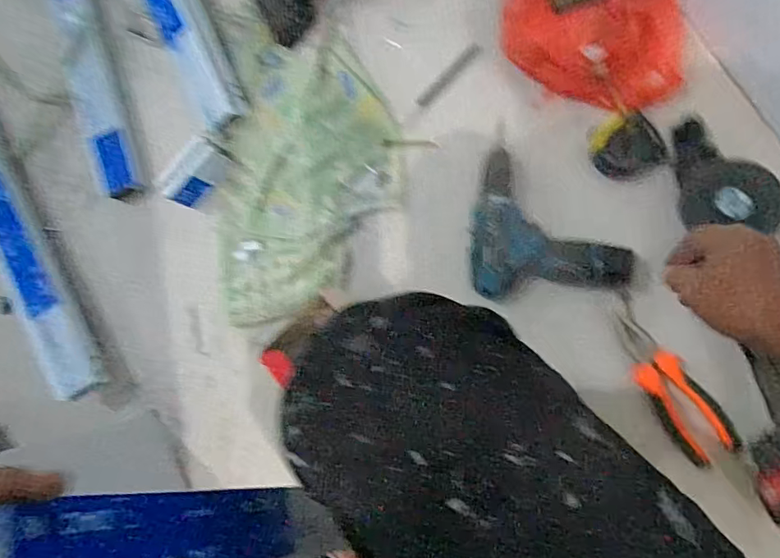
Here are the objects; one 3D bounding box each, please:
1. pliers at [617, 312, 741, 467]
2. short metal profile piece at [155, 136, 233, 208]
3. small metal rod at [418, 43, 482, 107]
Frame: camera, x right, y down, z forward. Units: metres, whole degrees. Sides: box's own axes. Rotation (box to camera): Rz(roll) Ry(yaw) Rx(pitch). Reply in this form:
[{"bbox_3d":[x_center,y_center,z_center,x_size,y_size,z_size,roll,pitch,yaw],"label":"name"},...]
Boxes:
[{"bbox_3d":[0.324,0.129,0.599,0.066,0.027,0.189,-37,80,8],"label":"pliers"},{"bbox_3d":[-0.270,-0.144,0.717,0.050,0.031,0.095,43,96,12],"label":"short metal profile piece"},{"bbox_3d":[0.081,-0.278,0.702,0.109,0.004,0.017,-46,79,6],"label":"small metal rod"}]

